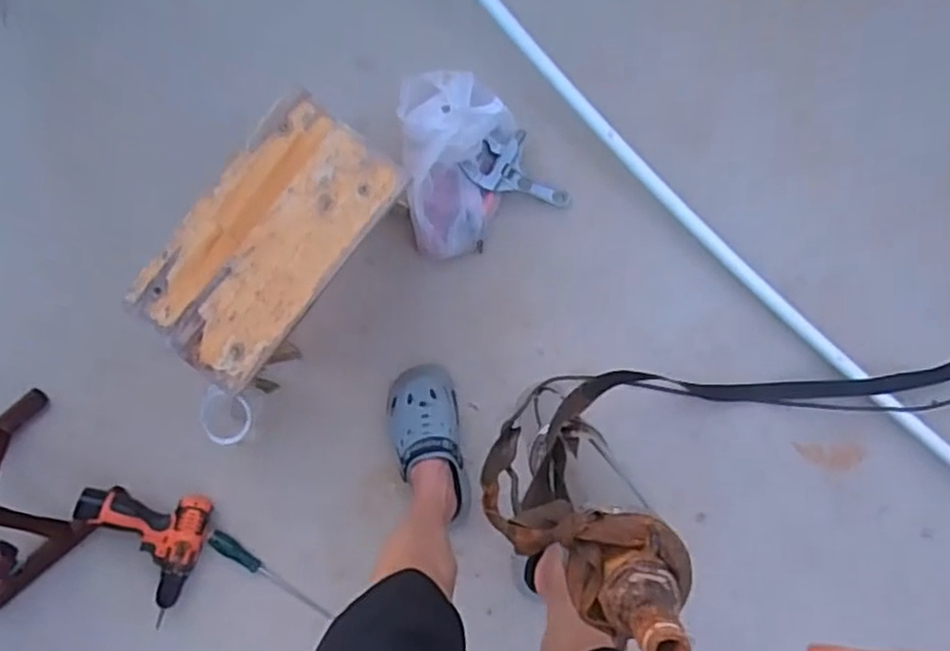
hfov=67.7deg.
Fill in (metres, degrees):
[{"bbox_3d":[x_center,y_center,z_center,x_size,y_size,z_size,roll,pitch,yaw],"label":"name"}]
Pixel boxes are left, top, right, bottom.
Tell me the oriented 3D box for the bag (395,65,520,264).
[{"bbox_3d":[-0.022,-0.236,1.052,0.159,0.137,0.265,-1,94,1],"label":"bag"}]

